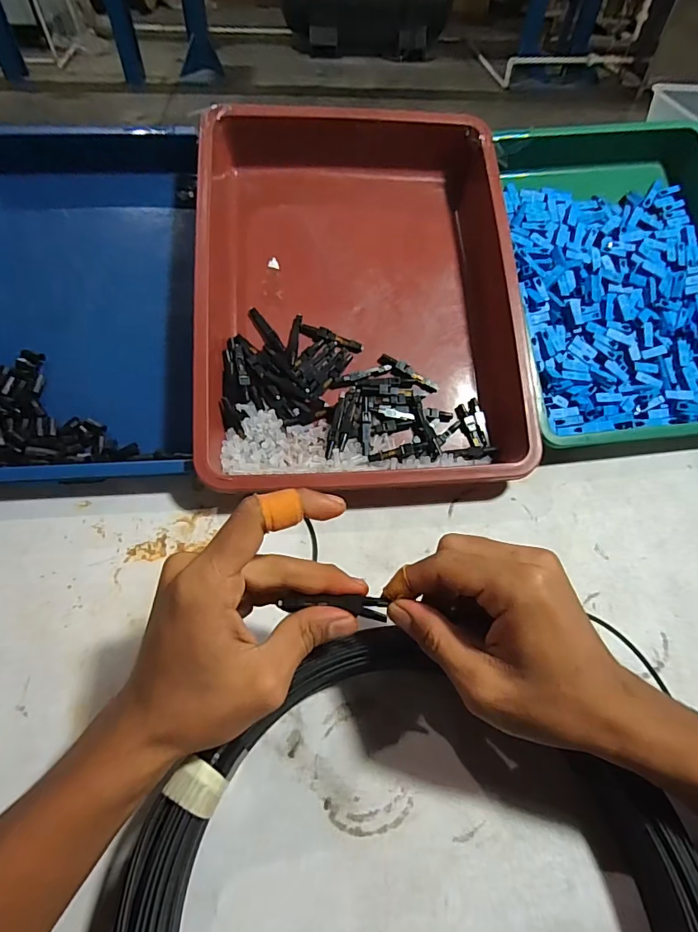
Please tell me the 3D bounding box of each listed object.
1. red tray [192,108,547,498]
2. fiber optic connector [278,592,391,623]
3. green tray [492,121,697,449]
[{"bbox_3d":[0.008,-0.154,0.409,0.267,0.057,0.345,-2,76,-7],"label":"red tray"},{"bbox_3d":[-0.007,0.075,0.249,0.057,0.010,0.010,5,53,-9],"label":"fiber optic connector"},{"bbox_3d":[0.254,-0.196,0.445,0.228,0.056,0.359,-6,76,-6],"label":"green tray"}]

